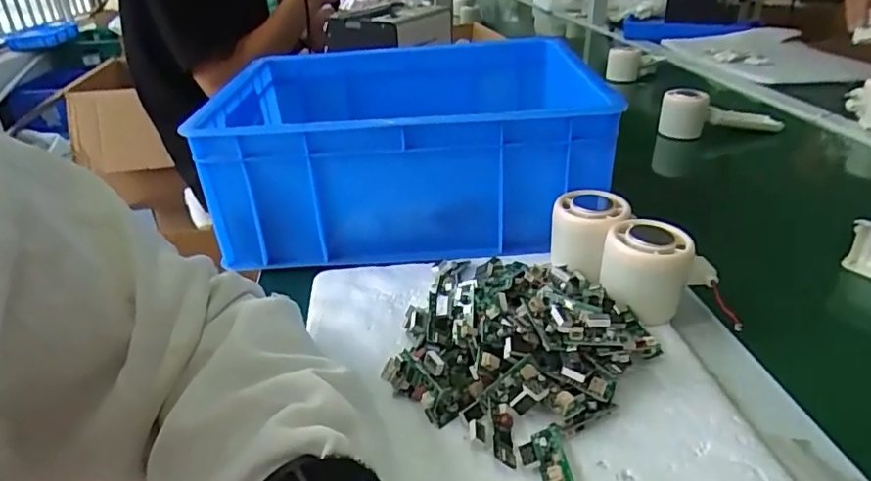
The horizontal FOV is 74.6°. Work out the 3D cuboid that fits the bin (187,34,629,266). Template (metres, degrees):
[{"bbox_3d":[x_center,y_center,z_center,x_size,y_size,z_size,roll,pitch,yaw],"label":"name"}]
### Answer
[{"bbox_3d":[-0.020,-0.097,0.557,0.309,0.132,0.265,0,28,3],"label":"bin"}]

